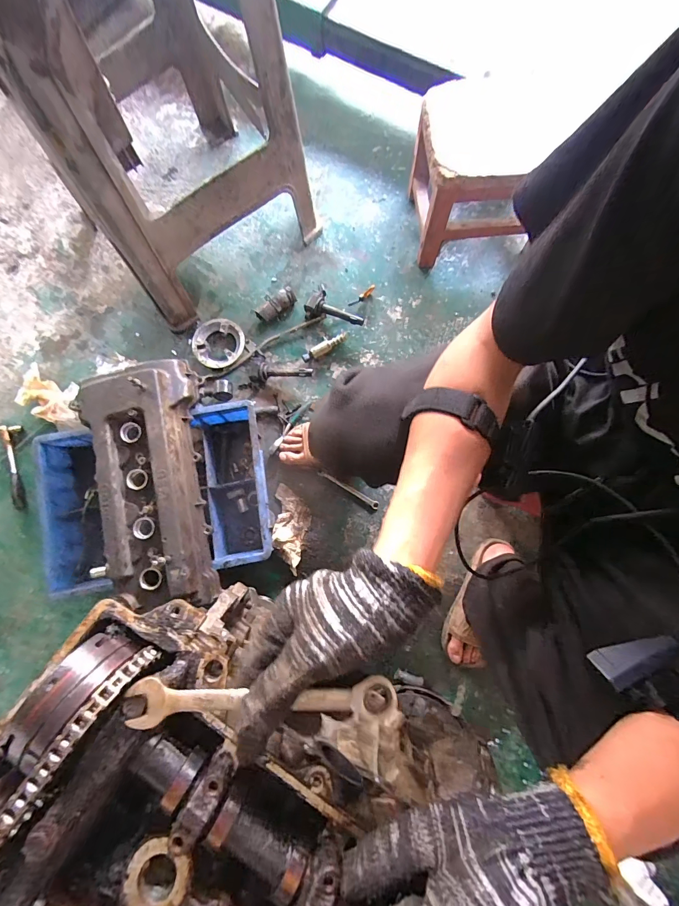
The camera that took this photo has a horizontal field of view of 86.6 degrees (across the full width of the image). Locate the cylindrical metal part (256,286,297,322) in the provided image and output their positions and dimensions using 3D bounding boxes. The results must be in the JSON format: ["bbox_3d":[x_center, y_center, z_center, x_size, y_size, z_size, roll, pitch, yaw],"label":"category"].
[{"bbox_3d":[-0.153,-0.358,0.872,0.106,0.041,0.055,-43,81,-7],"label":"cylindrical metal part"}]

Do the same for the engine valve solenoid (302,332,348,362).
[{"bbox_3d":[-0.030,-0.246,0.836,0.123,0.027,0.025,-37,81,-6],"label":"engine valve solenoid"}]

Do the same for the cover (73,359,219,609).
[{"bbox_3d":[-0.345,0.054,0.669,0.201,0.085,0.452,-15,80,0],"label":"cover"}]

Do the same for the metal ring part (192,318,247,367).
[{"bbox_3d":[-0.289,-0.259,0.860,0.116,0.027,0.117,15,79,3],"label":"metal ring part"}]

